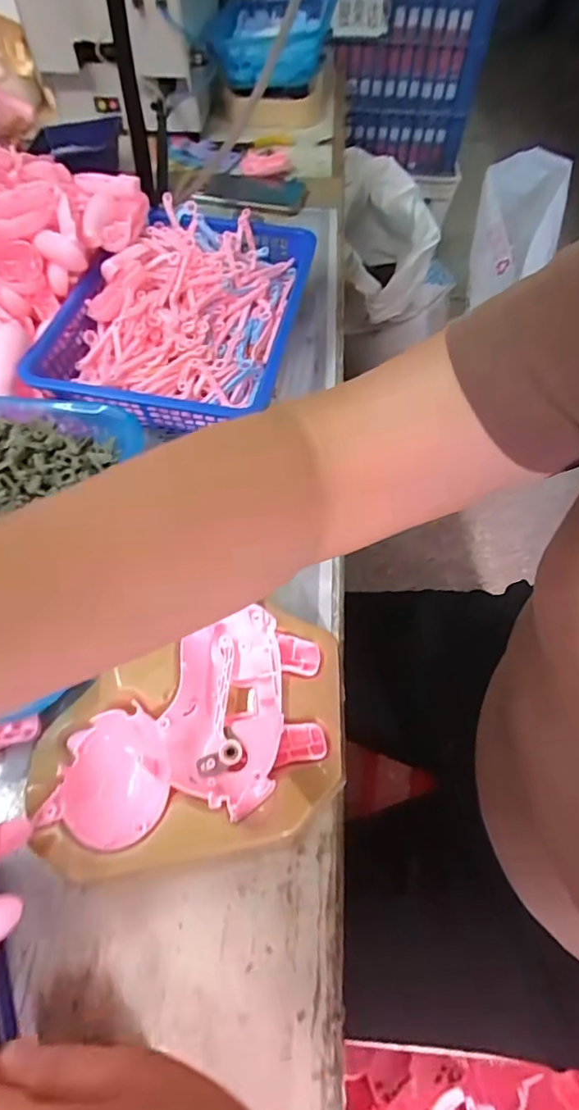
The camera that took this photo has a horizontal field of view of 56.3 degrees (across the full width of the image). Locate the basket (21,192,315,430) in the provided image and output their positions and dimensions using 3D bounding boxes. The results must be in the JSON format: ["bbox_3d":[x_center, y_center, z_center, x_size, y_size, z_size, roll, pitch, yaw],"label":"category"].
[{"bbox_3d":[-0.103,-0.235,0.531,0.209,0.061,0.287,13,58,6],"label":"basket"}]

